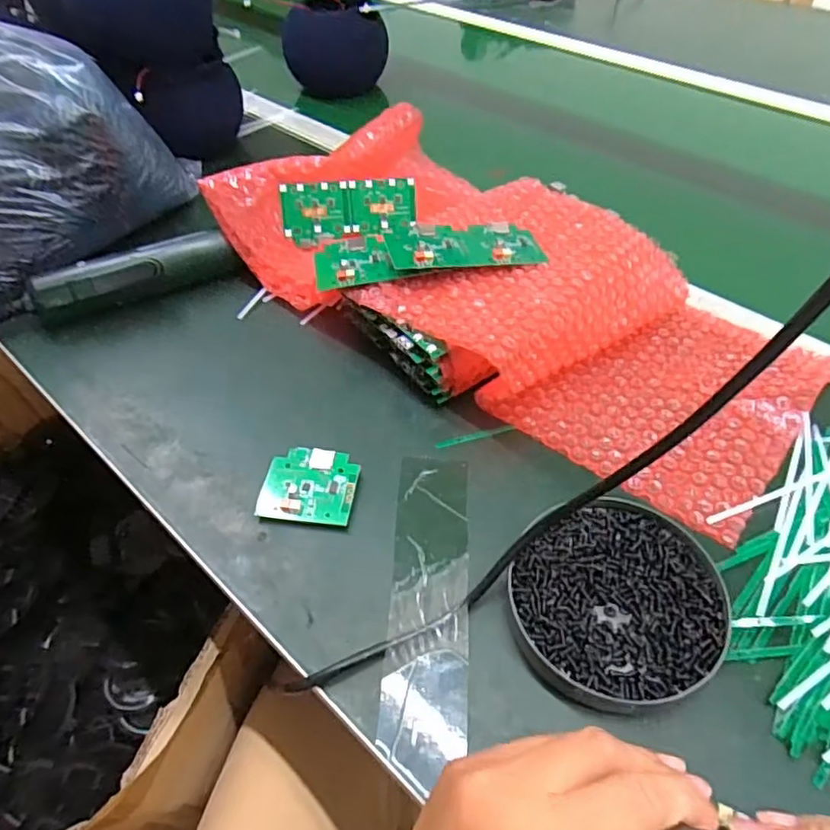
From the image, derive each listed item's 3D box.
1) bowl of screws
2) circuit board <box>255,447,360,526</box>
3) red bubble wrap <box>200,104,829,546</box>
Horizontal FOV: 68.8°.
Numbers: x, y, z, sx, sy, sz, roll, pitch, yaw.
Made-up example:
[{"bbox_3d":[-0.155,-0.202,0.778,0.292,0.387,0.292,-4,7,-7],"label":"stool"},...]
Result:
[{"bbox_3d":[0.109,0.101,0.333,0.110,0.021,0.113,-1,50,1],"label":"bowl of screws"},{"bbox_3d":[-0.068,0.046,0.394,0.059,0.011,0.053,7,50,7],"label":"circuit board"},{"bbox_3d":[0.069,-0.111,0.470,0.460,0.076,0.209,32,59,26],"label":"red bubble wrap"}]

